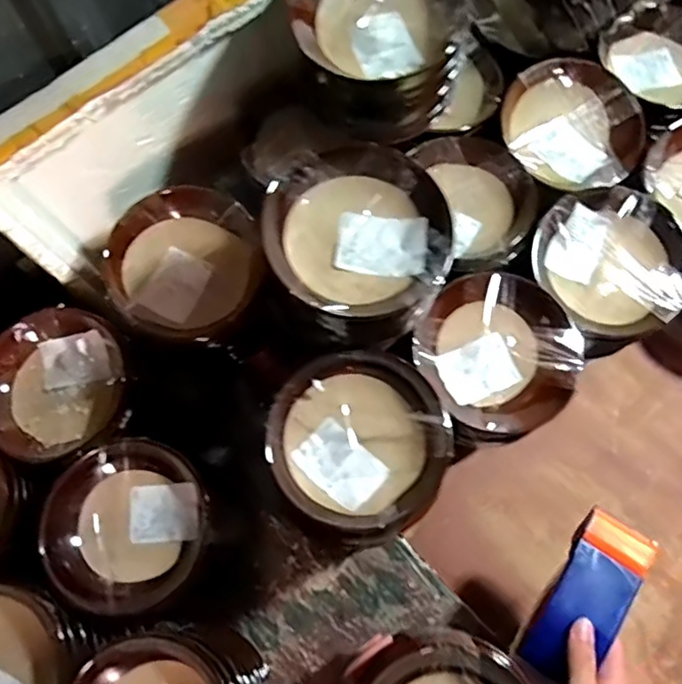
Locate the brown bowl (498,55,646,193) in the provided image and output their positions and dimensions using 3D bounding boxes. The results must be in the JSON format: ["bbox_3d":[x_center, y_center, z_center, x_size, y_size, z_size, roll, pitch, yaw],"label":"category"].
[{"bbox_3d":[0.233,-0.215,0.619,0.140,0.055,0.131,0,69,1],"label":"brown bowl"}]

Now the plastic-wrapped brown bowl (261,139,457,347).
[{"bbox_3d":[0.014,-0.077,0.464,0.136,0.059,0.139,0,69,1],"label":"plastic-wrapped brown bowl"}]

